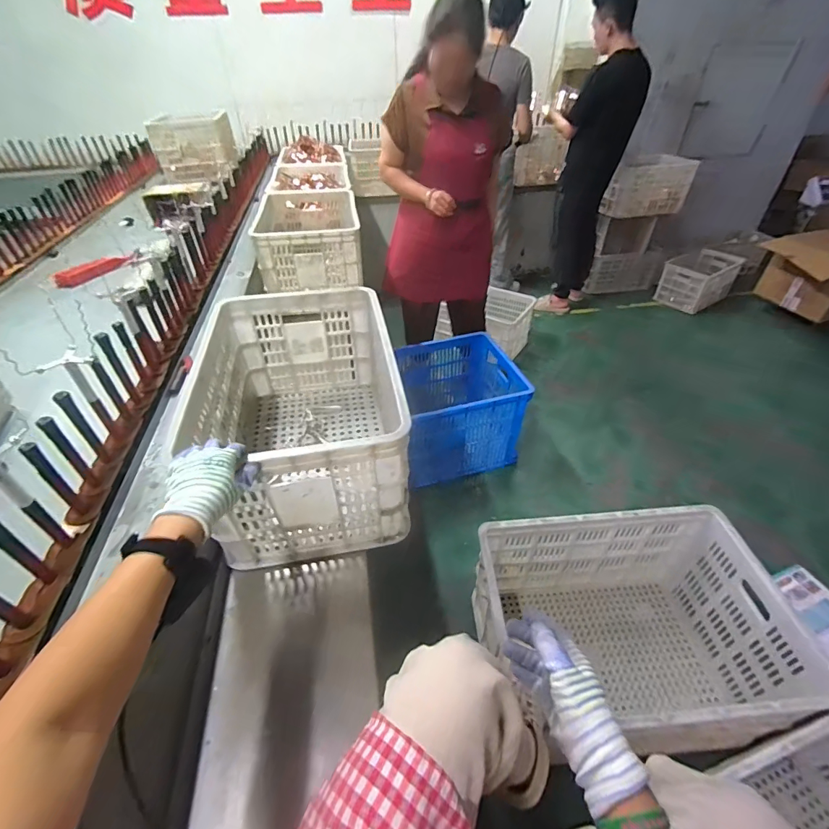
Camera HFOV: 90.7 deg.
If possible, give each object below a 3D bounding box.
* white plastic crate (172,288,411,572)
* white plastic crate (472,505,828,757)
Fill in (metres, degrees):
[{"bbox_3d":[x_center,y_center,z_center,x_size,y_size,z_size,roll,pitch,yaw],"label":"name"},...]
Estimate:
[{"bbox_3d":[-0.224,-0.006,0.875,0.371,0.323,0.558,-14,38,-10],"label":"white plastic crate"},{"bbox_3d":[0.566,0.633,1.158,0.694,0.509,0.514,-7,42,-3],"label":"white plastic crate"}]

